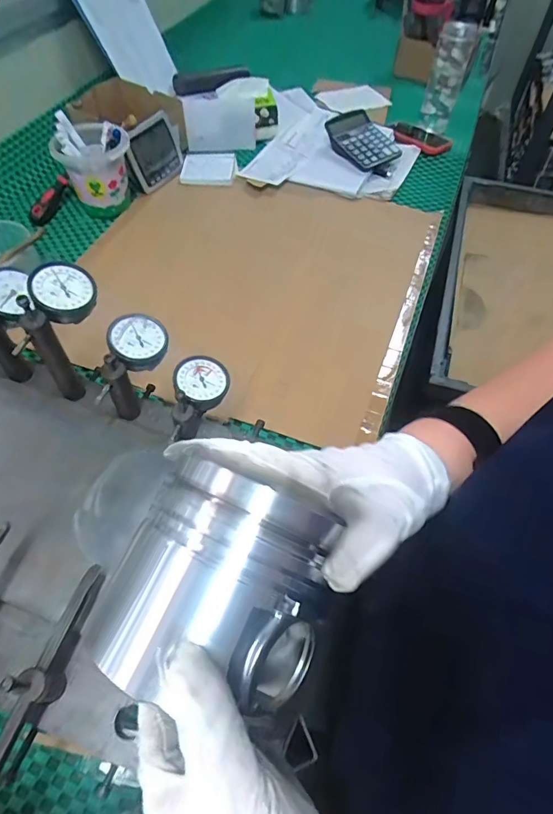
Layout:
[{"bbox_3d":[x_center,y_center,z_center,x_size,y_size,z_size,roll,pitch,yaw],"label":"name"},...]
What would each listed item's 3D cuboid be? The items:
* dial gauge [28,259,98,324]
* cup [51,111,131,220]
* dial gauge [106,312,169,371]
[{"bbox_3d":[-0.193,-0.101,0.402,0.053,0.025,0.054,29,58,-7],"label":"dial gauge"},{"bbox_3d":[-0.339,-0.451,0.843,0.134,0.137,0.120,-18,57,-14],"label":"cup"},{"bbox_3d":[-0.132,-0.063,0.422,0.051,0.019,0.058,-20,57,-15],"label":"dial gauge"}]

